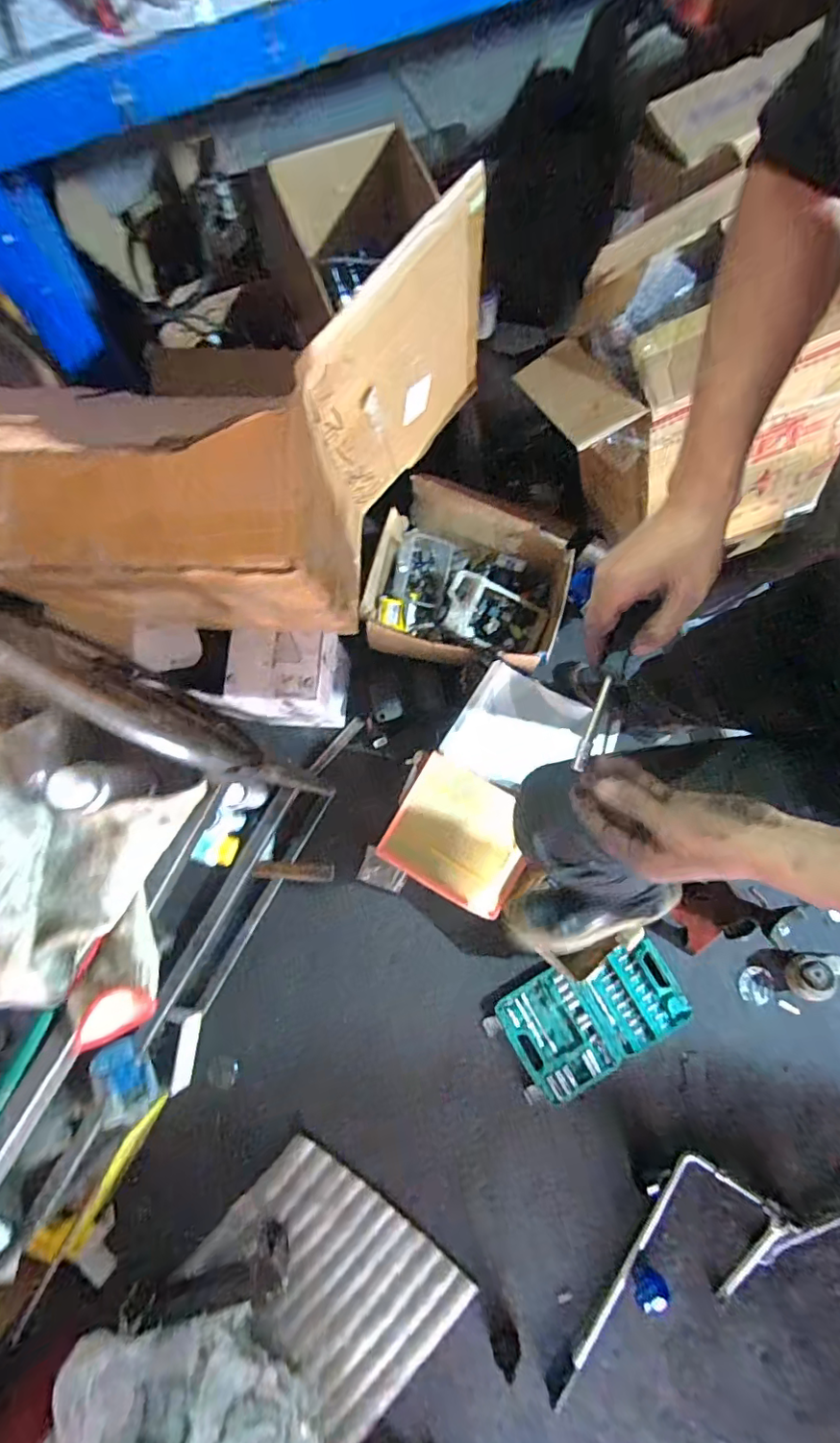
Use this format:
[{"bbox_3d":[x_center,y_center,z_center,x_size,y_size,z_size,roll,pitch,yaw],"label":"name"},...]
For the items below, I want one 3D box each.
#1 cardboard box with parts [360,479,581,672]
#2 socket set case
[{"bbox_3d":[0.112,-0.338,1.335,0.454,0.153,0.439,14,81,5],"label":"cardboard box with parts"},{"bbox_3d":[0.393,0.661,1.235,0.393,0.047,0.245,-31,80,-3],"label":"socket set case"}]

